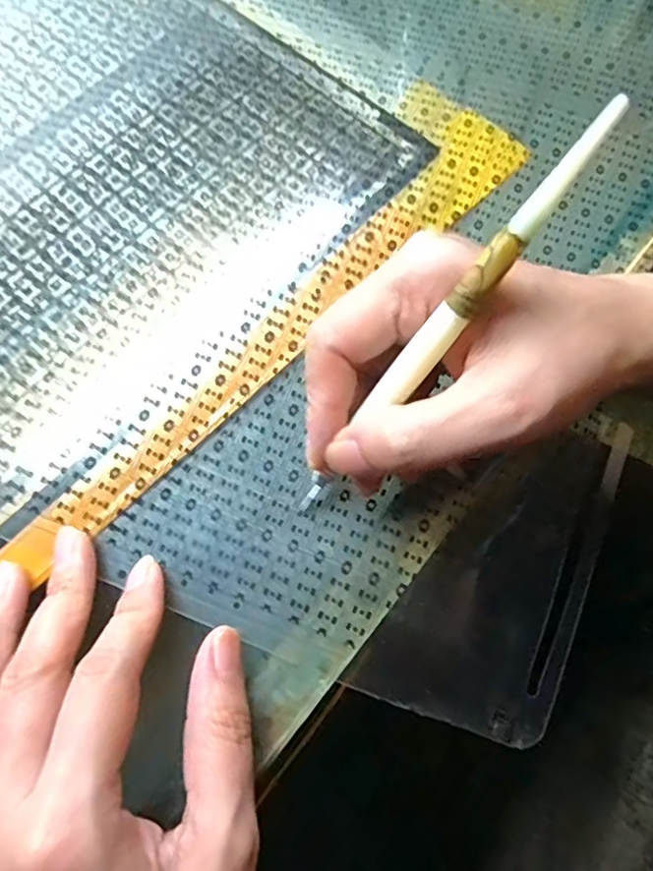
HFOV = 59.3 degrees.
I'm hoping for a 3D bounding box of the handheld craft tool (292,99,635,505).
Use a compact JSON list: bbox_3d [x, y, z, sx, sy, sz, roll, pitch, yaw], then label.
[{"bbox_3d":[0.031,-0.026,0.170,0.010,0.012,0.146,45,121,14],"label":"handheld craft tool"}]

